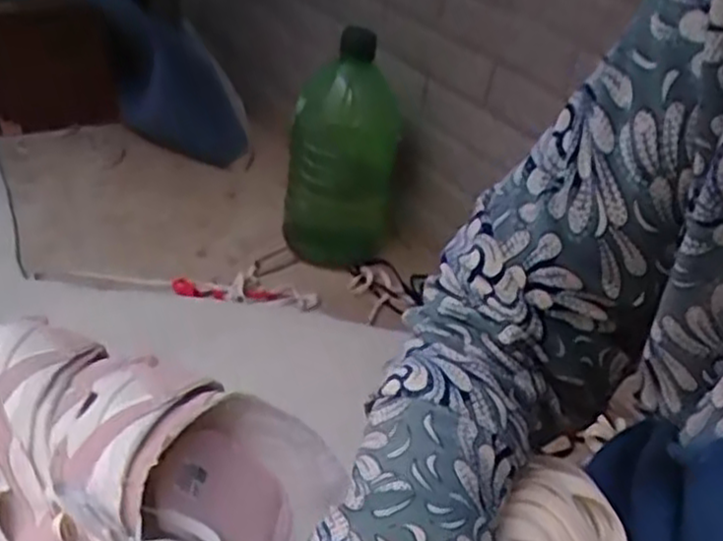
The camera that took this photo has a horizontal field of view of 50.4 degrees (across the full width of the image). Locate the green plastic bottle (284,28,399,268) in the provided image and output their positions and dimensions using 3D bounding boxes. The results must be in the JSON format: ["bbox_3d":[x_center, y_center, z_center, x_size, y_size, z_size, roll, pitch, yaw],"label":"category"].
[{"bbox_3d":[-0.024,-0.154,1.109,0.158,0.345,0.126,6,35,-5],"label":"green plastic bottle"}]

